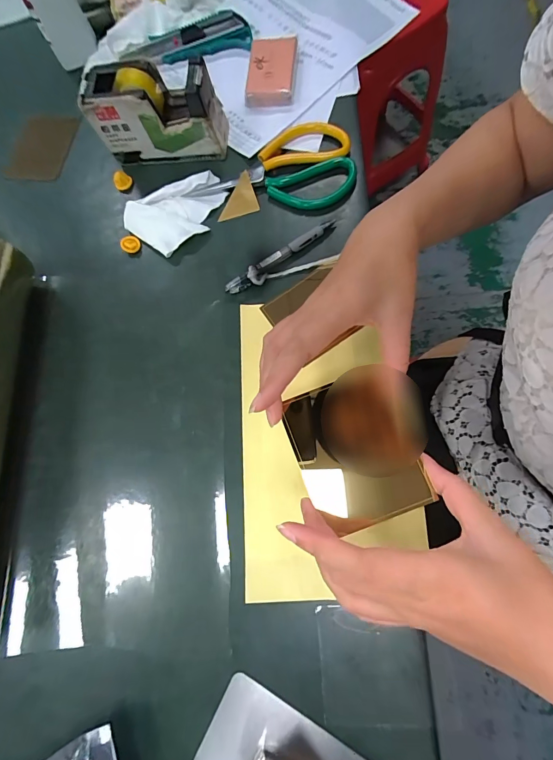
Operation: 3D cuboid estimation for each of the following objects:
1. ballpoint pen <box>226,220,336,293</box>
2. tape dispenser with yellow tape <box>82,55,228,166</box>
[{"bbox_3d":[0.005,-0.127,0.360,0.128,0.015,0.018,-34,73,-3],"label":"ballpoint pen"},{"bbox_3d":[-0.130,-0.293,0.379,0.140,0.076,0.053,0,77,1],"label":"tape dispenser with yellow tape"}]

